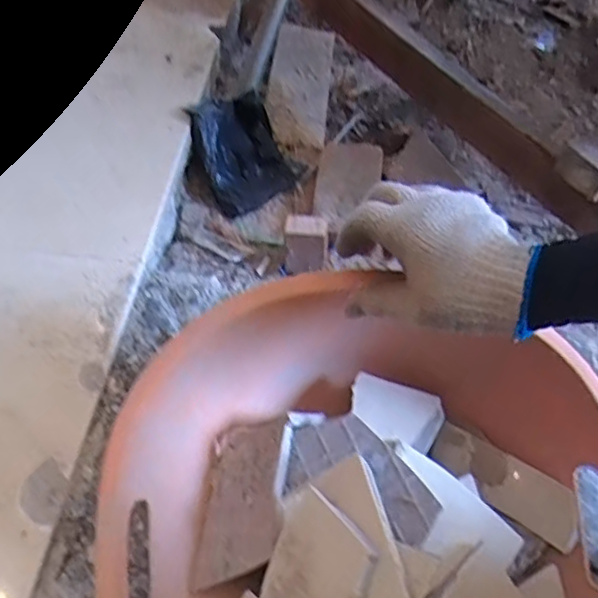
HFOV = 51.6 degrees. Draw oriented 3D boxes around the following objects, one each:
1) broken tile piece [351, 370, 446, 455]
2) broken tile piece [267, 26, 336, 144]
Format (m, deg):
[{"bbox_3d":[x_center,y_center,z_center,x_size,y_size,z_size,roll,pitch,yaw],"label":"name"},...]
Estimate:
[{"bbox_3d":[0.088,0.103,0.561,0.083,0.015,0.053,17,56,10],"label":"broken tile piece"},{"bbox_3d":[0.004,-0.377,1.064,0.104,0.021,0.306,15,56,-14],"label":"broken tile piece"}]

